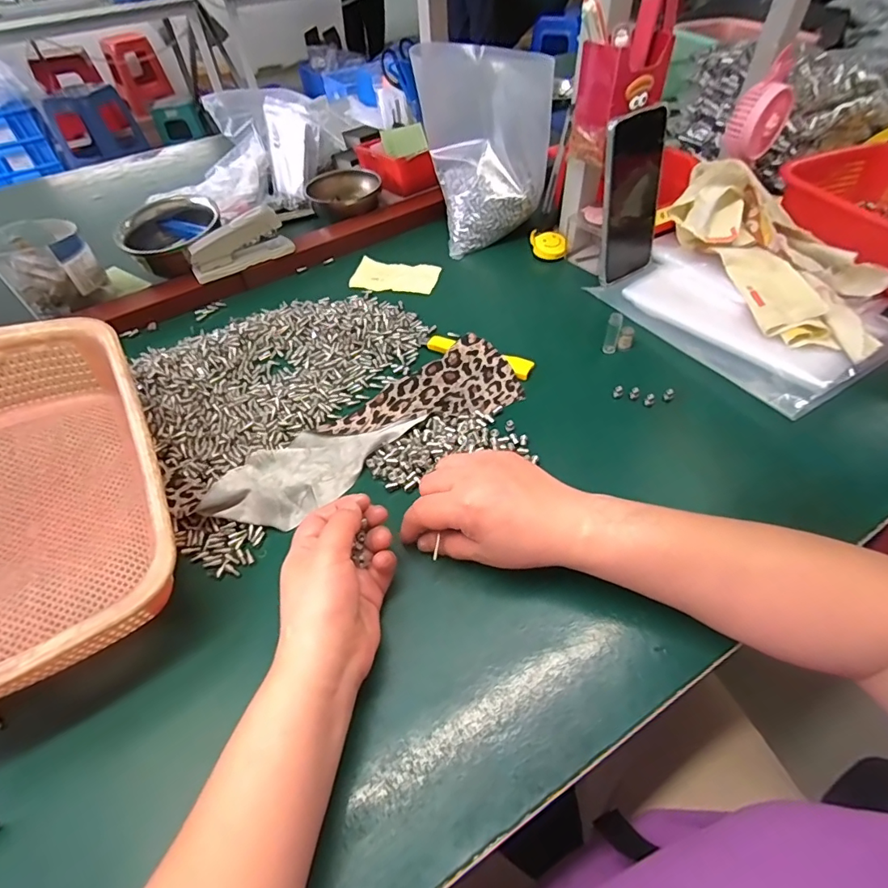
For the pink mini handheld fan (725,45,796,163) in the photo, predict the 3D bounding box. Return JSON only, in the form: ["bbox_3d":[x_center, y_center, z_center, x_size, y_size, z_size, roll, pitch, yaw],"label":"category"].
[{"bbox_3d":[0.376,-0.395,0.566,0.069,0.090,0.039,-20,52,-13],"label":"pink mini handheld fan"}]

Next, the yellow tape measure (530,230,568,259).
[{"bbox_3d":[0.133,-0.256,0.617,0.048,0.021,0.037,9,51,12],"label":"yellow tape measure"}]

